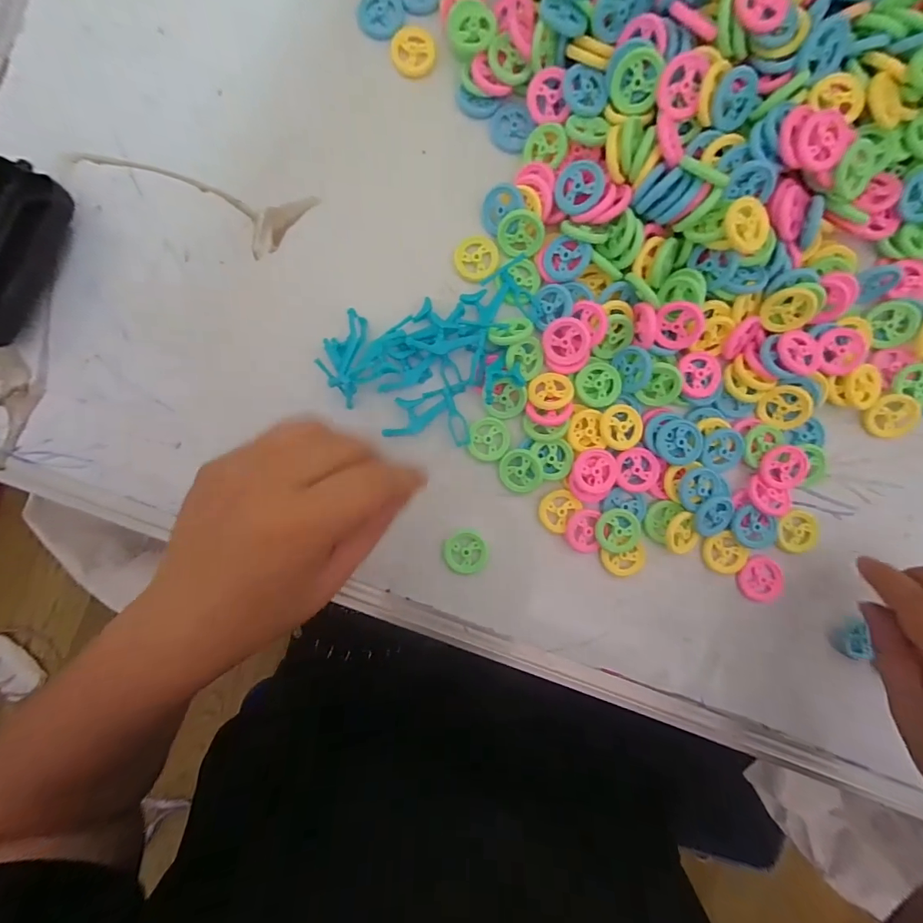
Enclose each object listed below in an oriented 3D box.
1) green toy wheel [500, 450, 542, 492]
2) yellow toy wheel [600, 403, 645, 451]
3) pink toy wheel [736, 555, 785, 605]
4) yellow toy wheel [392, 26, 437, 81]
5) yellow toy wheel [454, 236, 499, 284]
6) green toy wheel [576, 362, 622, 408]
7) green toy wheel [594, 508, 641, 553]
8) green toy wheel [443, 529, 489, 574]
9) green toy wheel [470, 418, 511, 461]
[{"bbox_3d":[0.039,0.006,0.290,0.028,0.004,0.028,0,90,22],"label":"green toy wheel"},{"bbox_3d":[0.107,-0.023,0.287,0.029,0.005,0.029,0,91,1],"label":"yellow toy wheel"},{"bbox_3d":[0.204,0.080,0.298,0.025,0.011,0.031,35,91,0],"label":"pink toy wheel"},{"bbox_3d":[-0.032,-0.270,0.289,0.028,0.005,0.030,0,91,1],"label":"yellow toy wheel"},{"bbox_3d":[0.010,-0.135,0.293,0.029,0.004,0.028,2,107,-1],"label":"yellow toy wheel"},{"bbox_3d":[0.091,-0.051,0.290,0.028,0.005,0.029,0,91,1],"label":"green toy wheel"},{"bbox_3d":[0.104,0.047,0.293,0.029,0.007,0.030,0,91,1],"label":"green toy wheel"},{"bbox_3d":[0.003,0.062,0.297,0.028,0.006,0.028,0,91,1],"label":"green toy wheel"},{"bbox_3d":[0.019,-0.015,0.294,0.027,0.004,0.029,0,91,1],"label":"green toy wheel"}]

